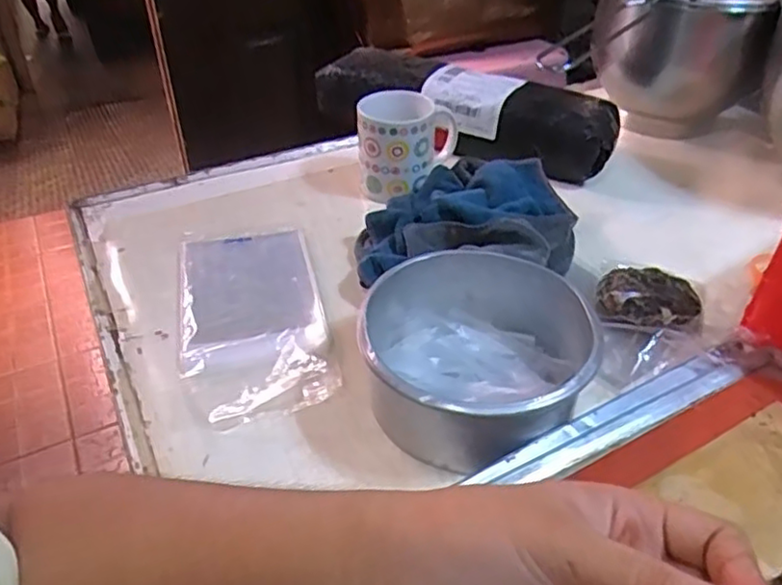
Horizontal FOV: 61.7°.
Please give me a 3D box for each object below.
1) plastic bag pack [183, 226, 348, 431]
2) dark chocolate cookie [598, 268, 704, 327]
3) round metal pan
[{"bbox_3d":[-0.114,0.011,0.538,0.112,0.011,0.223,-6,38,-11],"label":"plastic bag pack"},{"bbox_3d":[0.215,0.009,0.548,0.083,0.023,0.075,-5,38,-10],"label":"dark chocolate cookie"},{"bbox_3d":[0.060,0.047,0.457,0.158,0.065,0.163,7,37,6],"label":"round metal pan"}]

